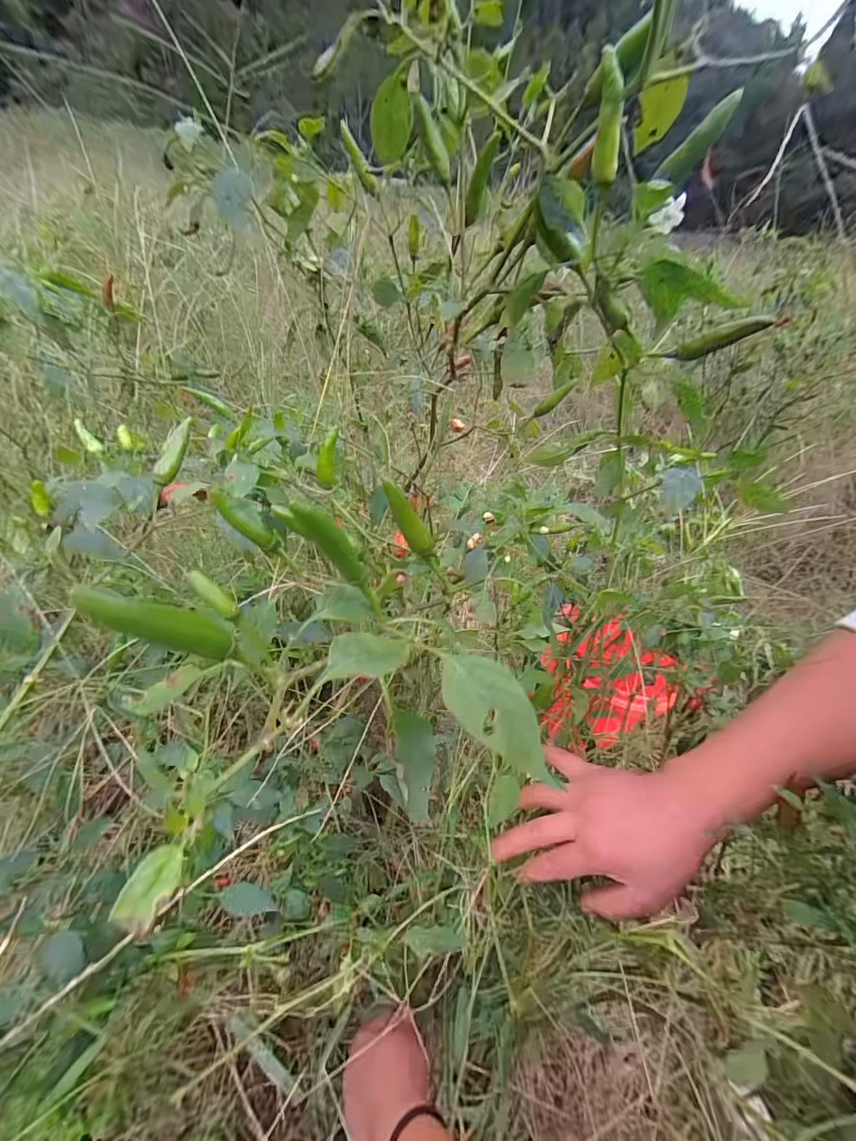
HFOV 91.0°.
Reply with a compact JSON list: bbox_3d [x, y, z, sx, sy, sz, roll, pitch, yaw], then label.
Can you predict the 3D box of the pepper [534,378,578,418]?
[{"bbox_3d":[0.113,-0.152,0.373,0.012,0.044,0.008,45,33,-13],"label":"pepper"}]

